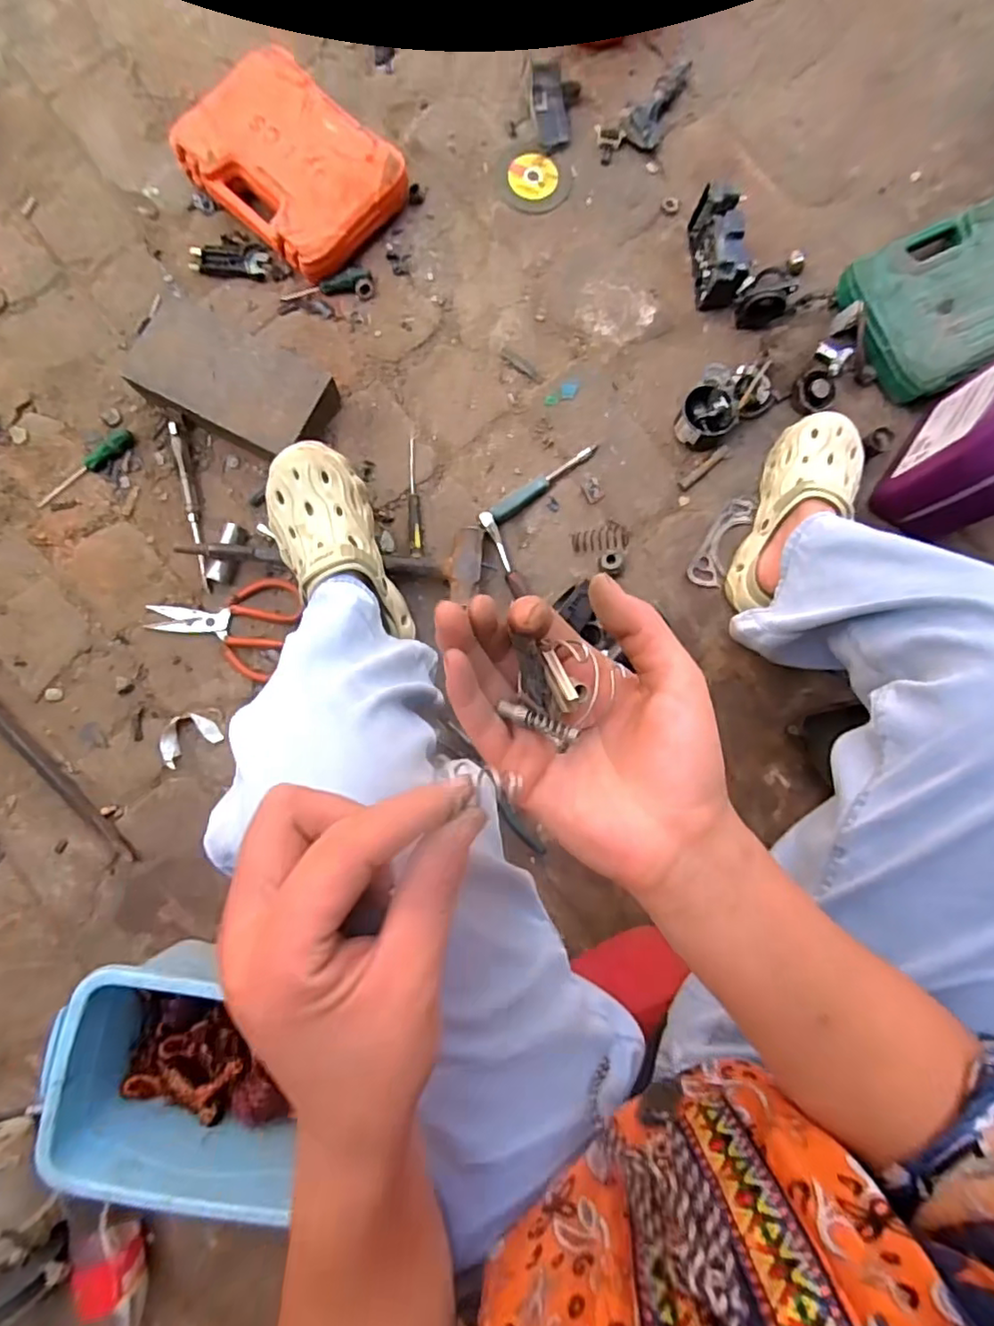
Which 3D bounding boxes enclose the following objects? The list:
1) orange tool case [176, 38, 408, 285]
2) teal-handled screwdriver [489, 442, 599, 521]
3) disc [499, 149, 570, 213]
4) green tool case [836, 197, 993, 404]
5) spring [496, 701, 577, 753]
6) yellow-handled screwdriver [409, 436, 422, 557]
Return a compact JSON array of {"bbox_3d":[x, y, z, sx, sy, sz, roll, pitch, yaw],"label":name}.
[{"bbox_3d":[-0.253,-0.623,0.780,0.235,0.066,0.191,39,87,1],"label":"orange tool case"},{"bbox_3d":[0.060,-0.229,0.781,0.160,0.023,0.020,-37,89,-2],"label":"teal-handled screwdriver"},{"bbox_3d":[0.051,-0.635,0.820,0.091,0.004,0.083,-2,88,-1],"label":"disc"},{"bbox_3d":[0.573,-0.457,0.783,0.242,0.052,0.194,-24,87,-3],"label":"green tool case"},{"bbox_3d":[0.017,0.025,0.256,0.034,0.005,0.008,23,87,24],"label":"spring"},{"bbox_3d":[-0.104,-0.208,0.777,0.015,0.021,0.152,-2,88,-1],"label":"yellow-handled screwdriver"}]

